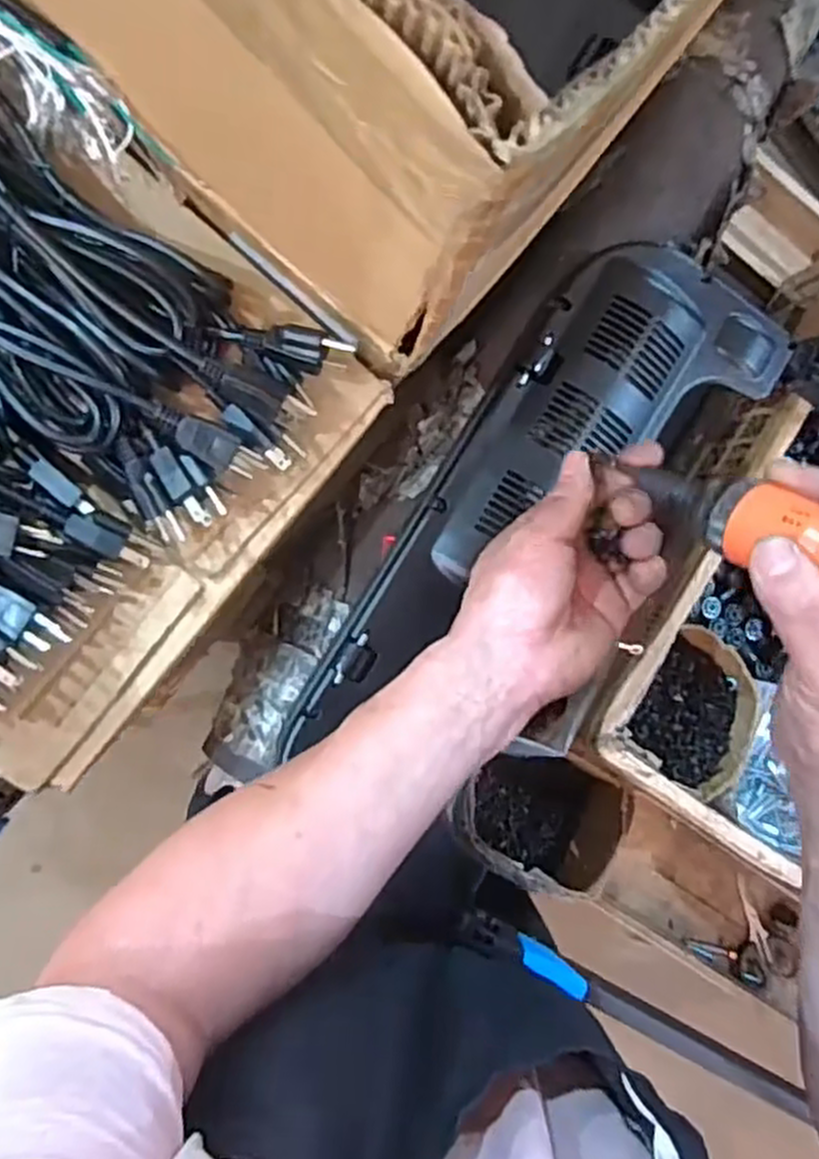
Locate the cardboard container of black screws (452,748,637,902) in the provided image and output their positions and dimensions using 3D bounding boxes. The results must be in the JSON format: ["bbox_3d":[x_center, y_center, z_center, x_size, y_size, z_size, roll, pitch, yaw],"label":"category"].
[{"bbox_3d":[0.127,0.230,0.775,0.147,0.097,0.116,27,88,-10],"label":"cardboard container of black screws"}]

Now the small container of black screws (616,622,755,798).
[{"bbox_3d":[0.270,0.124,0.751,0.116,0.052,0.134,38,86,-9],"label":"small container of black screws"}]

